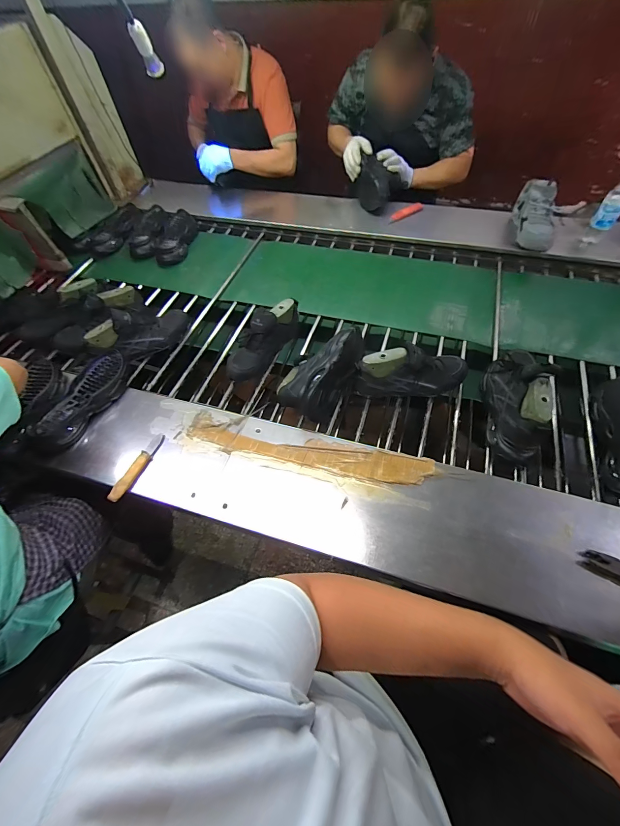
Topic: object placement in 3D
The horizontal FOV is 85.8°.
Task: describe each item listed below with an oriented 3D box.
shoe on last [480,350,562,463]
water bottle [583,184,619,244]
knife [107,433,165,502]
[{"bbox_3d":[0.444,-0.034,0.712,0.090,0.147,0.237,7,54,7],"label":"shoe on last"},{"bbox_3d":[0.888,-0.604,0.983,0.064,0.198,0.056,36,66,23],"label":"water bottle"},{"bbox_3d":[-0.361,0.111,0.702,0.020,0.022,0.160,17,57,15],"label":"knife"}]

